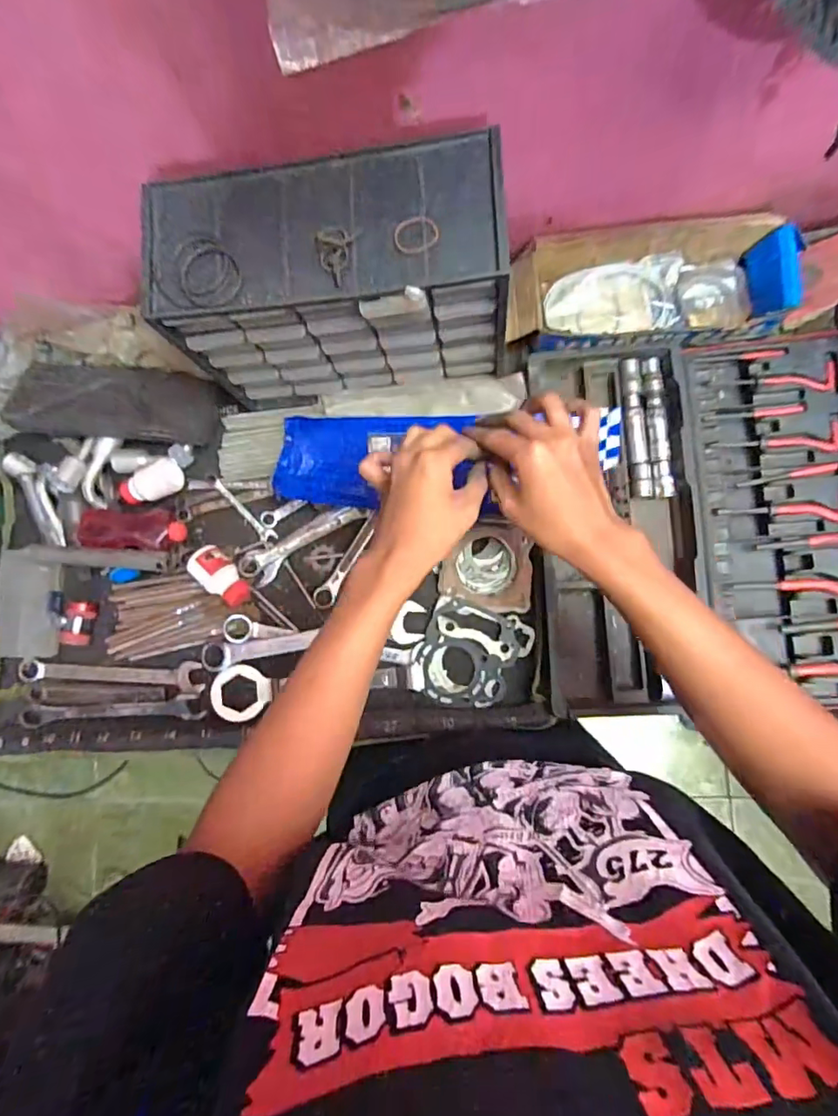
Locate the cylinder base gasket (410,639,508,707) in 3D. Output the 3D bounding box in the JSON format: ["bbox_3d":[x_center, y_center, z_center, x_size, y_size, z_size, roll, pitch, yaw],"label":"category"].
[{"bbox_3d":[0.043,0.127,0.581,0.099,0.008,0.072,-2,90,2],"label":"cylinder base gasket"}]

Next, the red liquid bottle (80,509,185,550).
[{"bbox_3d":[-0.332,-0.032,0.621,0.126,0.048,0.047,2,84,7],"label":"red liquid bottle"}]

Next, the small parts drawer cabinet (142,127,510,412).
[{"bbox_3d":[-0.071,-0.249,0.509,0.288,0.191,0.129,-4,84,6],"label":"small parts drawer cabinet"}]

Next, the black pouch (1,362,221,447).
[{"bbox_3d":[-0.359,-0.181,0.609,0.239,0.029,0.091,7,85,7],"label":"black pouch"}]

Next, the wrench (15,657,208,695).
[{"bbox_3d":[-0.360,0.135,0.622,0.219,0.020,0.032,2,84,7],"label":"wrench"}]

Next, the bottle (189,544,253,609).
[{"bbox_3d":[-0.221,0.022,0.592,0.071,0.042,0.041,43,90,9],"label":"bottle"}]

